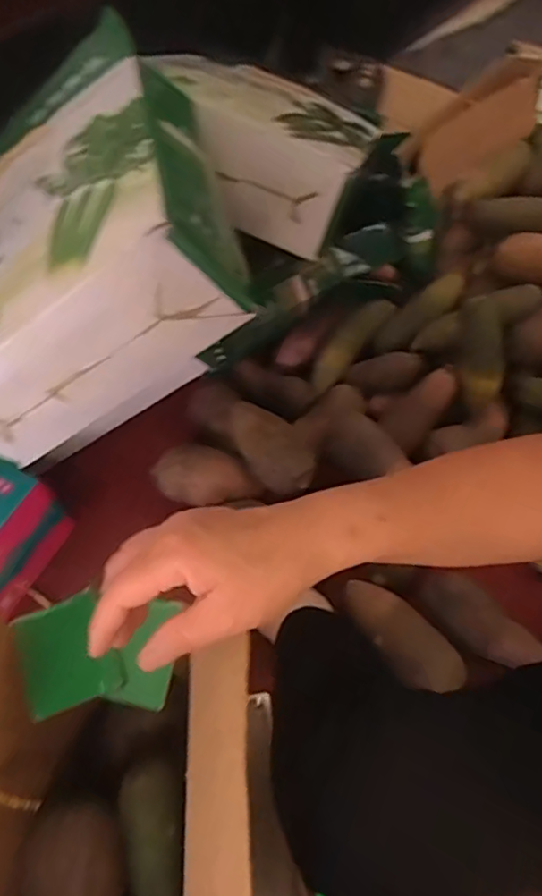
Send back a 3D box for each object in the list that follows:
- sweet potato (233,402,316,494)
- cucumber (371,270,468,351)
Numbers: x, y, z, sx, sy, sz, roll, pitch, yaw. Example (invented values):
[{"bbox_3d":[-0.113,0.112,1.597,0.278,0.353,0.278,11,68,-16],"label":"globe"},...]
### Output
[{"bbox_3d":[-0.004,-0.007,0.805,0.081,0.053,0.155,-35,62,-18],"label":"sweet potato"},{"bbox_3d":[0.240,-0.219,0.933,0.164,0.041,0.043,-41,54,28],"label":"cucumber"}]

